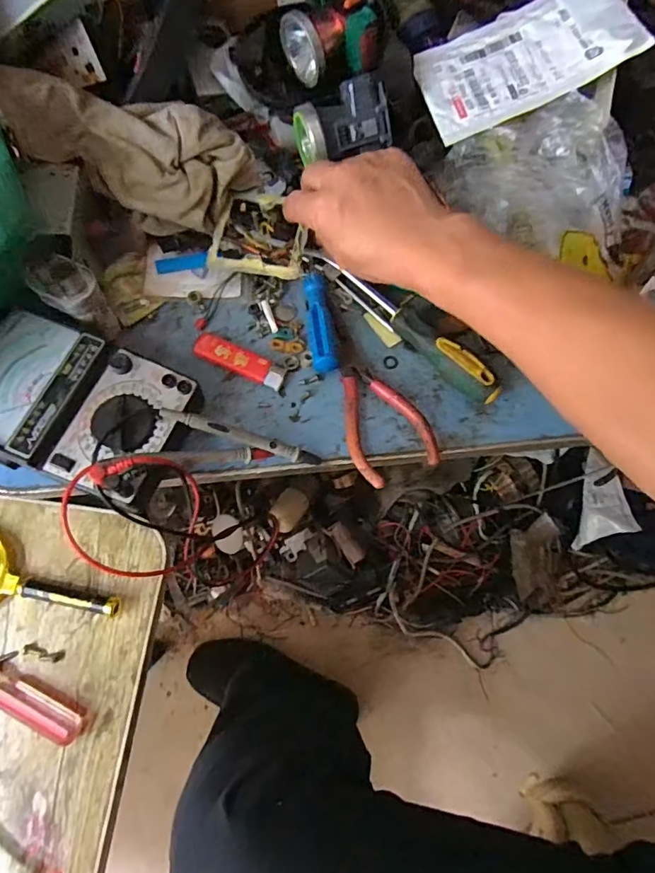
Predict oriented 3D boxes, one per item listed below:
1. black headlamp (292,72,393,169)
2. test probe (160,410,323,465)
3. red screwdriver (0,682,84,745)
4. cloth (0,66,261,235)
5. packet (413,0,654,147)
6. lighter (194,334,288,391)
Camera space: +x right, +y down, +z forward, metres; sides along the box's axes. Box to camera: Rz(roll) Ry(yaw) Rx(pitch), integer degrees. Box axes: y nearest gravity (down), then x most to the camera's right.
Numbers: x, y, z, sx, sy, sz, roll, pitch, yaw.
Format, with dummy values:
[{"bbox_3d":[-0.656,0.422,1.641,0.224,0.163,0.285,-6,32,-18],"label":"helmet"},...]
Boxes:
[{"bbox_3d":[0.014,-0.278,0.455,0.083,0.055,0.053,-17,73,-9],"label":"black headlamp"},{"bbox_3d":[-0.065,0.001,0.393,0.124,0.016,0.014,19,75,-16],"label":"test probe"},{"bbox_3d":[-0.240,0.156,0.338,0.169,0.017,0.016,26,72,5],"label":"red screwdriver"},{"bbox_3d":[-0.168,-0.244,0.425,0.211,0.068,0.097,17,76,-10],"label":"cloth"},{"bbox_3d":[0.162,-0.321,0.424,0.164,0.012,0.111,-21,69,12],"label":"packet"},{"bbox_3d":[-0.075,-0.065,0.434,0.080,0.013,0.023,23,72,4],"label":"lighter"}]

